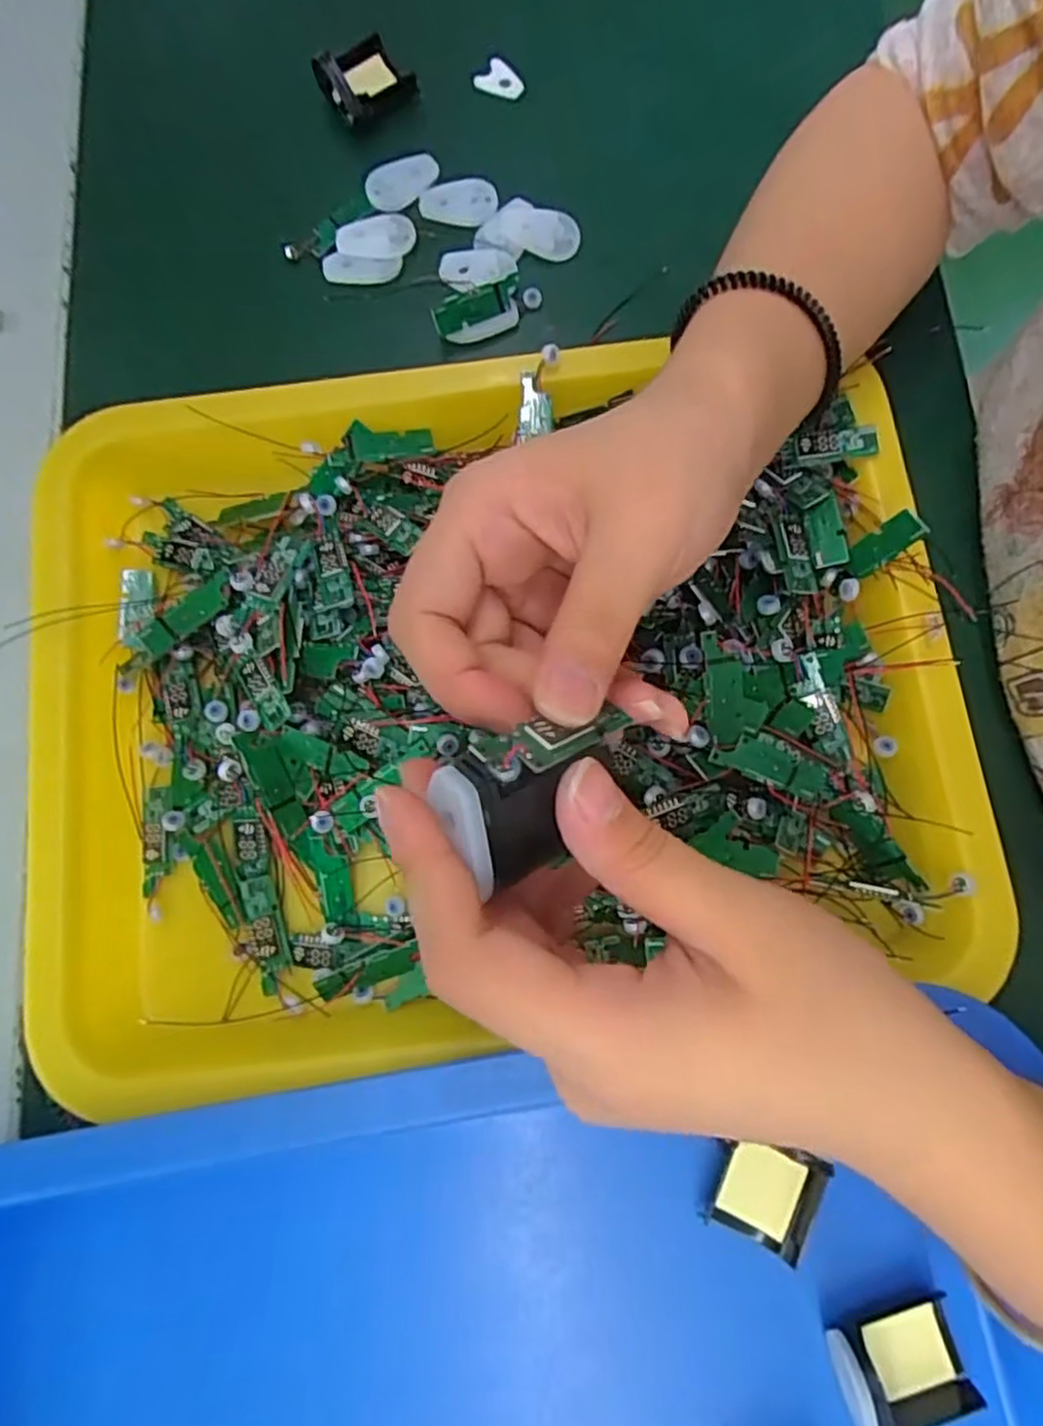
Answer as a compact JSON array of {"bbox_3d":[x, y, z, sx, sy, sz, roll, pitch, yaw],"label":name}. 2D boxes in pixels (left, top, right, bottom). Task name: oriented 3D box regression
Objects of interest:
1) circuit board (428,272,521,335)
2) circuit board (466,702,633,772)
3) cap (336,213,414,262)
[{"bbox_3d":[-0.019,-0.180,0.314,0.042,0.007,0.013,-25,115,-8],"label":"circuit board"},{"bbox_3d":[0.009,0.005,0.157,0.042,0.005,0.011,-12,75,-35],"label":"circuit board"},{"bbox_3d":[-0.067,-0.217,0.325,0.036,0.005,0.020,-7,94,-2],"label":"cap"}]

